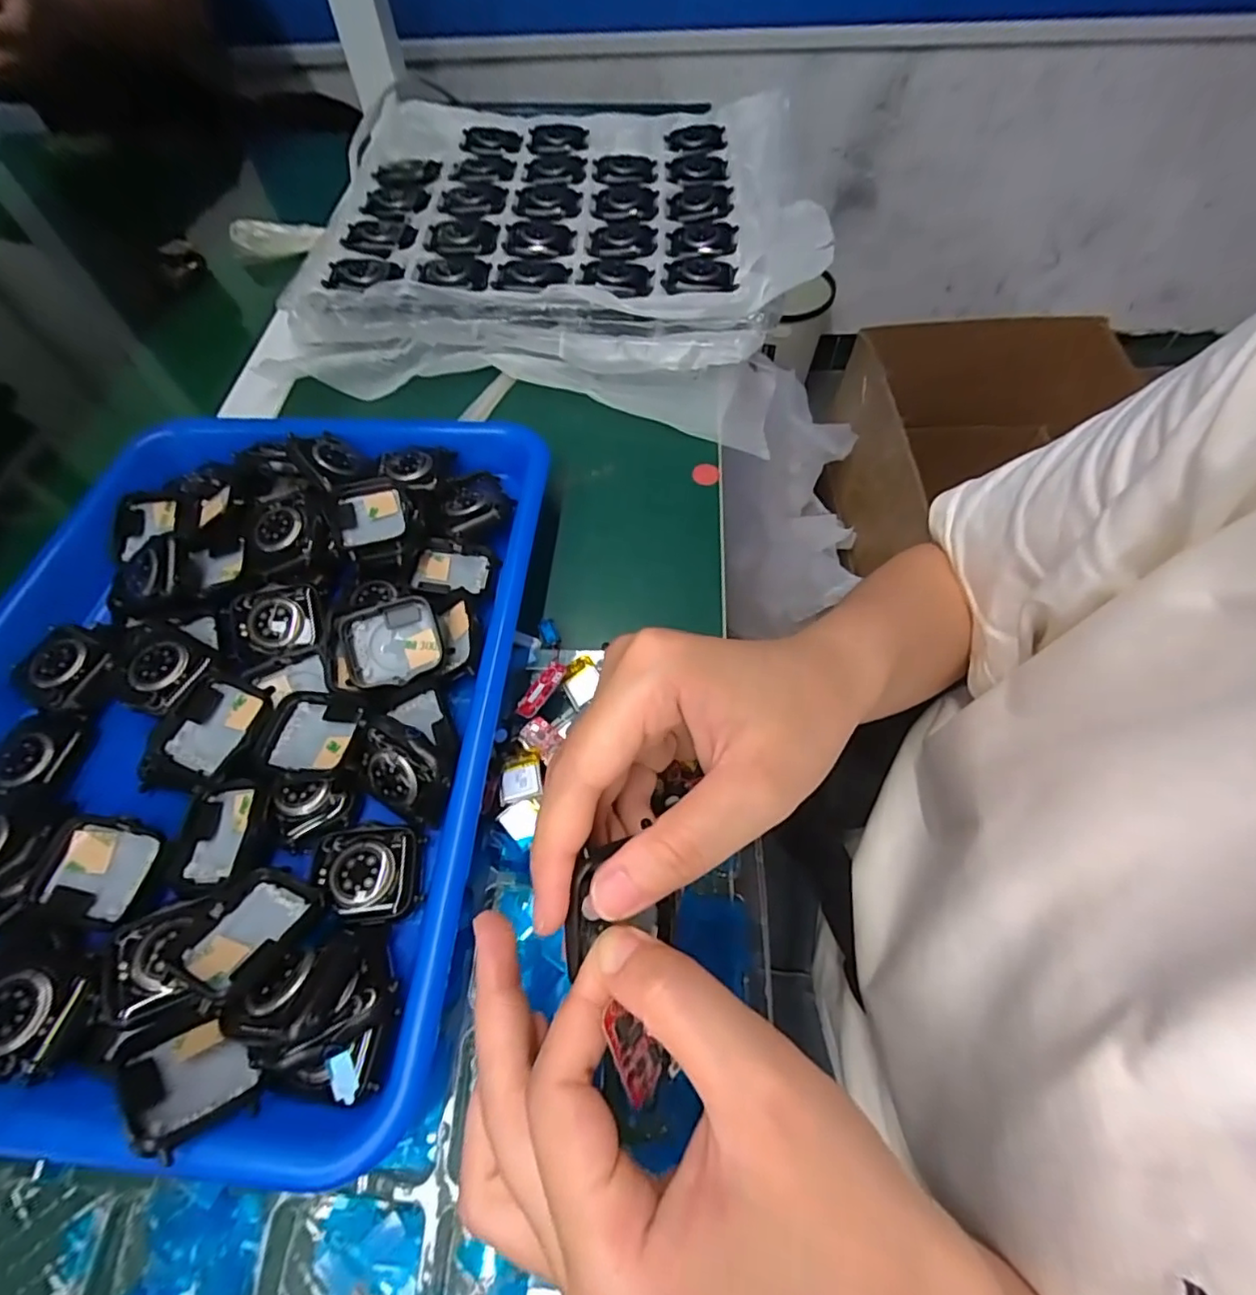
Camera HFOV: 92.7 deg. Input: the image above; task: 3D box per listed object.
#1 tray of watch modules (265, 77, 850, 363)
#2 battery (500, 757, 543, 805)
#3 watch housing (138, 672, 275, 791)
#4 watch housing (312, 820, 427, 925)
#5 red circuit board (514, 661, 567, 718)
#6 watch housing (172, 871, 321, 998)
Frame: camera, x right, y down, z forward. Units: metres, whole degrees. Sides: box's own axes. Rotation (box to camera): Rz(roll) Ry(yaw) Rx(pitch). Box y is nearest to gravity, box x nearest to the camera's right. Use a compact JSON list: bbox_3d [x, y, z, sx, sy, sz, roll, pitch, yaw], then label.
[{"bbox_3d":[-0.042,-0.309,0.426,0.343,0.044,0.256,7,61,6],"label":"tray of watch modules"},{"bbox_3d":[-0.046,0.056,0.254,0.018,0.004,0.017,-10,61,-3],"label":"battery"},{"bbox_3d":[-0.177,0.037,0.255,0.042,0.016,0.049,12,62,8],"label":"watch housing"},{"bbox_3d":[-0.100,0.086,0.231,0.038,0.010,0.036,-6,61,-2],"label":"watch housing"},{"bbox_3d":[-0.040,0.019,0.277,0.011,0.006,0.030,33,67,18],"label":"red circuit board"},{"bbox_3d":[-0.135,0.101,0.213,0.031,0.007,0.042,10,39,24],"label":"watch housing"}]

